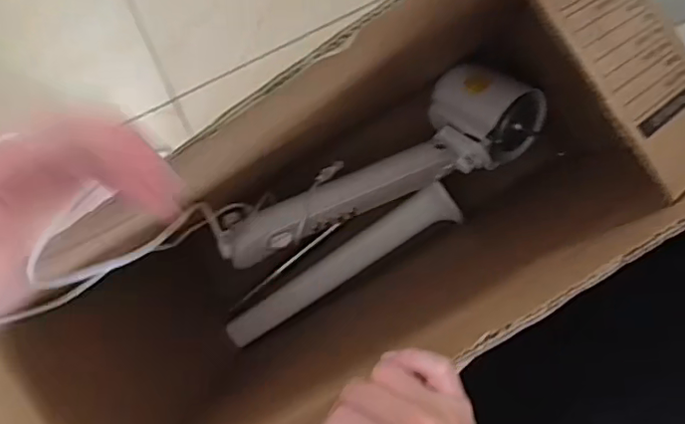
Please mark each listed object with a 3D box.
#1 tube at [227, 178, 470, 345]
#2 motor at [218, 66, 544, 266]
[{"bbox_3d":[-0.008,0.084,0.878,0.398,0.037,0.060,-31,91,7],"label":"tube"},{"bbox_3d":[0.054,-0.066,0.807,0.478,0.120,0.147,-27,91,7],"label":"motor"}]

